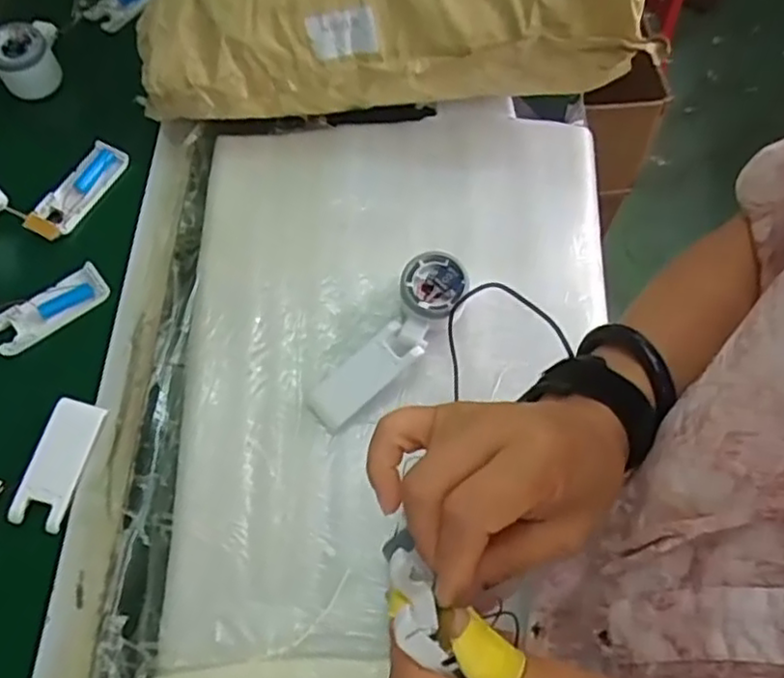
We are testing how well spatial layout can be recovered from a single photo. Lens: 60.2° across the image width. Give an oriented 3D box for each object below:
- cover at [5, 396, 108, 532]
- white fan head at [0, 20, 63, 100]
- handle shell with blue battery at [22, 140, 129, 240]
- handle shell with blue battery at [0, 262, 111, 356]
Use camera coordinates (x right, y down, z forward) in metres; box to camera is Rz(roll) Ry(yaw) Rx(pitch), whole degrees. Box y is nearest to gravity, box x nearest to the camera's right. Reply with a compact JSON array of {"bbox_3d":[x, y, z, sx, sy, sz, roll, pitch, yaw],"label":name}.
[{"bbox_3d":[-0.274,0.101,0.554,0.042,0.005,0.103,19,72,-10],"label":"cover"},{"bbox_3d":[-0.381,-0.292,0.704,0.070,0.042,0.064,-24,69,-11],"label":"white fan head"},{"bbox_3d":[-0.313,-0.147,0.667,0.042,0.016,0.114,29,70,11],"label":"handle shell with blue battery"},{"bbox_3d":[-0.311,-0.027,0.617,0.104,0.015,0.039,-35,72,-14],"label":"handle shell with blue battery"}]

